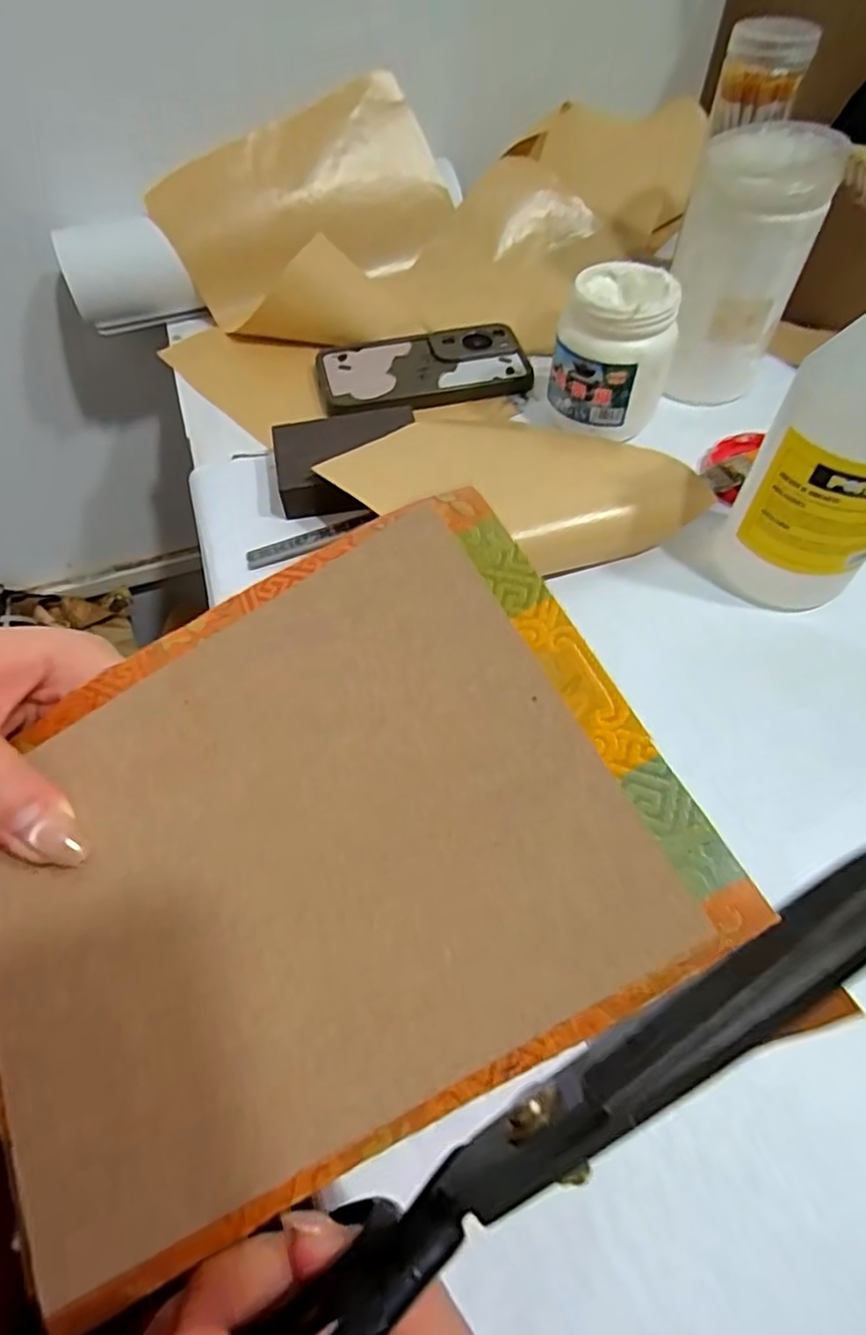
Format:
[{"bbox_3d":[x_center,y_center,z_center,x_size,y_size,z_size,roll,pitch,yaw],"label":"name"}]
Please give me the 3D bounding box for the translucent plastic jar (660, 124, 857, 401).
[{"bbox_3d":[0.205,-0.266,0.436,0.077,0.151,0.072,0,56,0],"label":"translucent plastic jar"}]

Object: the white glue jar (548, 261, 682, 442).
[{"bbox_3d":[0.122,-0.211,0.428,0.074,0.086,0.069,0,56,0],"label":"white glue jar"}]

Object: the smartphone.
[{"bbox_3d":[-0.007,-0.235,0.493,0.160,0.008,0.075,-11,57,-7],"label":"smartphone"}]

